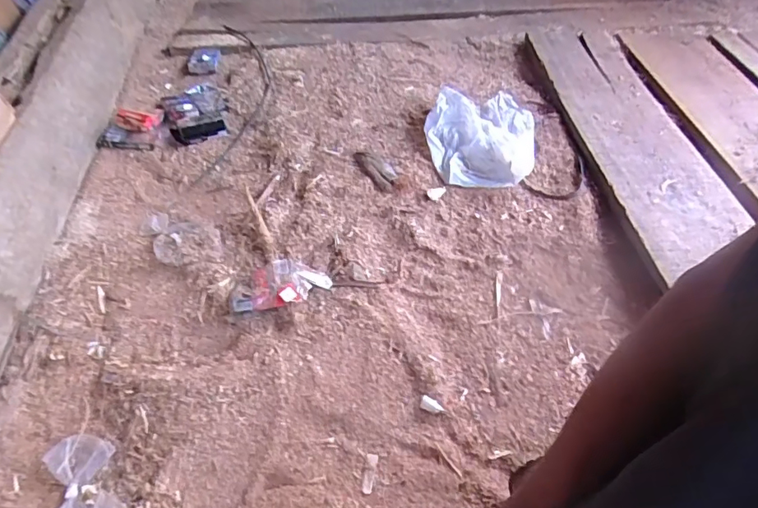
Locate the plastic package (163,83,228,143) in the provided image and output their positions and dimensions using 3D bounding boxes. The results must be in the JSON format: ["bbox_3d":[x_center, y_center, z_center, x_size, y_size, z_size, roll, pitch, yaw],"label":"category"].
[{"bbox_3d":[-0.386,-0.305,1.060,0.116,0.032,0.199,-19,51,-14],"label":"plastic package"}]

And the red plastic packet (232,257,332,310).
[{"bbox_3d":[-0.137,0.041,0.720,0.131,0.028,0.077,-4,49,-2],"label":"red plastic packet"}]

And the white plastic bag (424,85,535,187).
[{"bbox_3d":[0.187,-0.231,0.926,0.198,0.050,0.276,8,50,8],"label":"white plastic bag"}]

